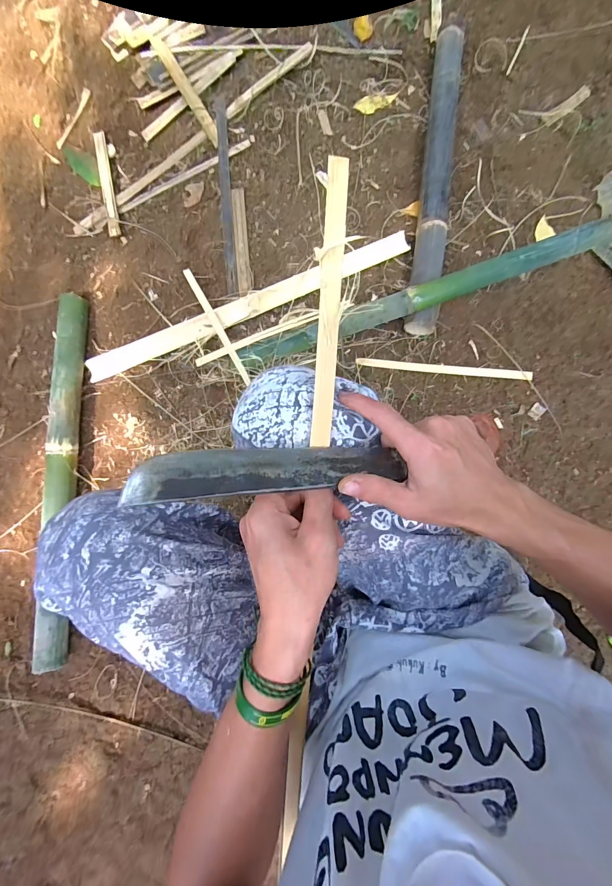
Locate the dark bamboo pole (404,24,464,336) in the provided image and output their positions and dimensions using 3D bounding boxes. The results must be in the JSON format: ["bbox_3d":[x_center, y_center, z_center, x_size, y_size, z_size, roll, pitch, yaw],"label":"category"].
[{"bbox_3d":[0.284,-0.577,0.795,0.066,0.068,0.709,7,84,6],"label":"dark bamboo pole"}]

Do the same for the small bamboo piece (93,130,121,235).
[{"bbox_3d":[-0.445,-0.582,0.815,0.027,0.015,0.247,-12,82,3],"label":"small bamboo piece"}]

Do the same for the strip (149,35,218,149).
[{"bbox_3d":[-0.251,-0.746,0.779,0.027,0.012,0.237,-31,95,6],"label":"strip"}]

